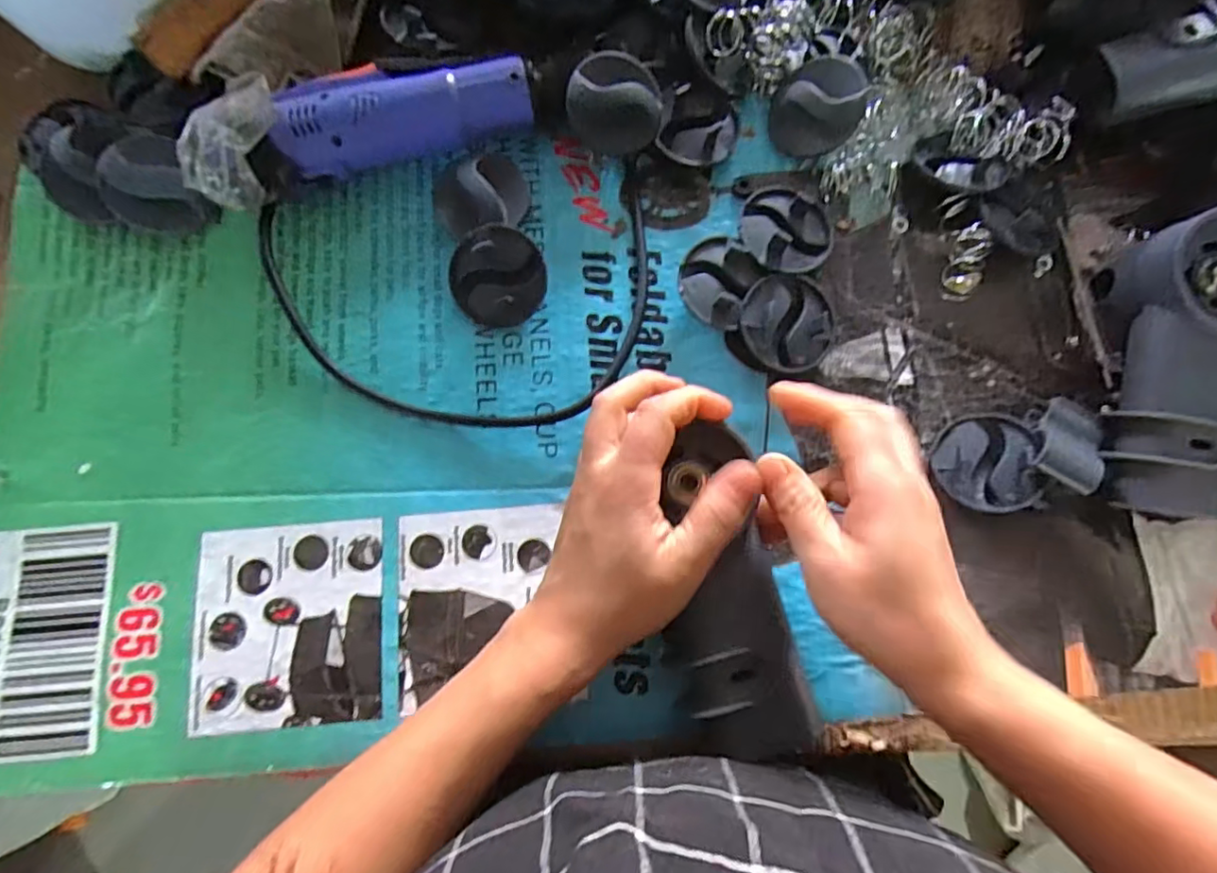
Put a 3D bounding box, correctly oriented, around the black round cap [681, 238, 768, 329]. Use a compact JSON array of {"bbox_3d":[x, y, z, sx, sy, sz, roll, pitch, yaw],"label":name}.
[{"bbox_3d":[0.064,-0.091,0.341,0.044,0.024,0.050,29,80,4],"label":"black round cap"}]

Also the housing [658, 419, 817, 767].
[{"bbox_3d":[0.057,0.075,0.286,0.055,0.030,0.157,-9,83,-3],"label":"housing"}]

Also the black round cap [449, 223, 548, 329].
[{"bbox_3d":[-0.065,-0.092,0.337,0.055,0.008,0.055,1,101,4],"label":"black round cap"}]

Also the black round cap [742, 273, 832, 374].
[{"bbox_3d":[0.104,-0.066,0.339,0.054,0.021,0.054,0,79,-1],"label":"black round cap"}]

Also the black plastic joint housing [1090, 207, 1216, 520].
[{"bbox_3d":[0.314,-0.038,0.319,0.073,0.059,0.162,18,80,2],"label":"black plastic joint housing"}]

